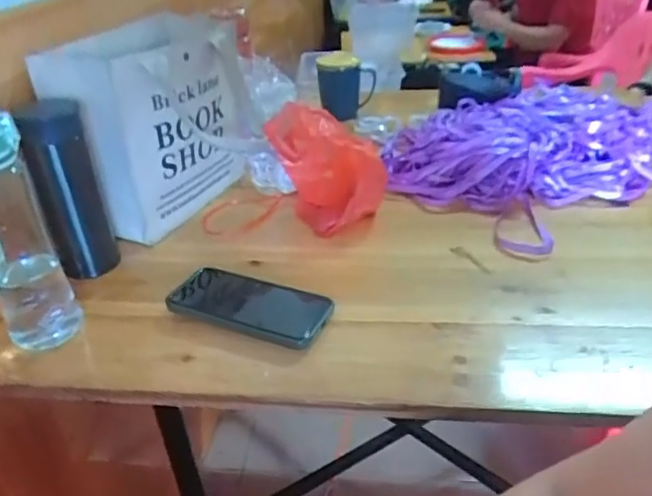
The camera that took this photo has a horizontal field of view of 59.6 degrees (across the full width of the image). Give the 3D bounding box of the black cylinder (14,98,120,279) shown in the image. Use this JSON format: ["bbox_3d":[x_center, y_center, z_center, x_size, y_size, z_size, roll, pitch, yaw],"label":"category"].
[{"bbox_3d":[-0.283,-0.060,0.632,0.060,0.194,0.054,-12,32,-13],"label":"black cylinder"}]

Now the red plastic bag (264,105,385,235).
[{"bbox_3d":[-0.002,-0.102,0.717,0.085,0.139,0.138,-29,39,-36],"label":"red plastic bag"}]

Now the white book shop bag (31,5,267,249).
[{"bbox_3d":[-0.203,-0.156,0.734,0.109,0.235,0.221,10,34,21],"label":"white book shop bag"}]

